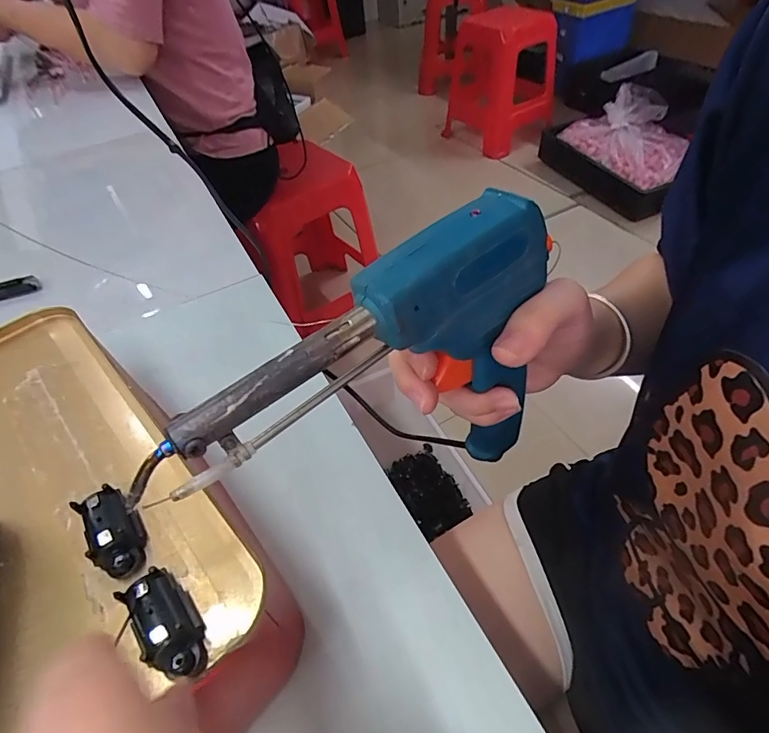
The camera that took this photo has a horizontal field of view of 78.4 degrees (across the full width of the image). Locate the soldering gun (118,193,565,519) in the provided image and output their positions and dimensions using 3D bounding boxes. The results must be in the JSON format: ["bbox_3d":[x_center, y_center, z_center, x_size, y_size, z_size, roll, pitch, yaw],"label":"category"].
[{"bbox_3d":[-0.008,0.013,0.203,0.177,0.121,0.033,-27,51,-19],"label":"soldering gun"}]

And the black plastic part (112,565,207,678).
[{"bbox_3d":[-0.071,0.085,0.155,0.035,0.015,0.016,35,59,30],"label":"black plastic part"}]

